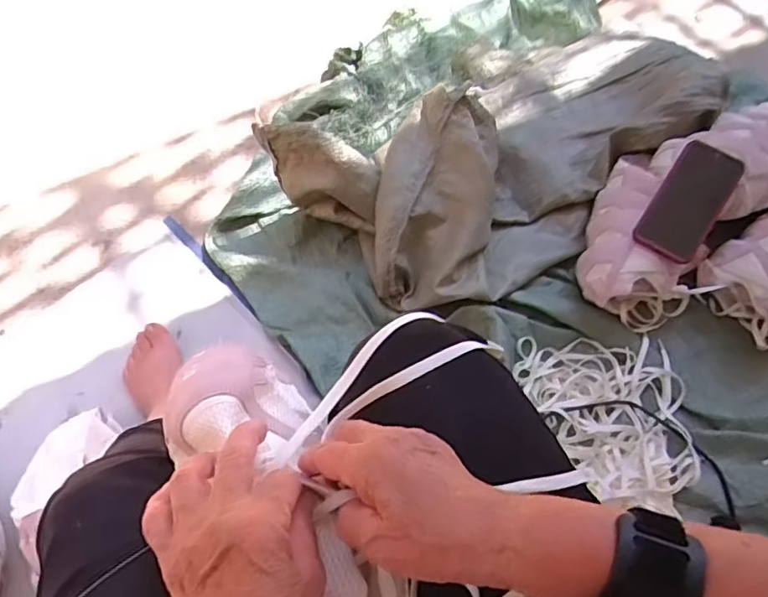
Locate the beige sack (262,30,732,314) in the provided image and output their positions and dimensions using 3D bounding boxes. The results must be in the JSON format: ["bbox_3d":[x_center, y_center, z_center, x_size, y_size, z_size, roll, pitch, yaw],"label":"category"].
[{"bbox_3d":[0.209,-0.212,0.878,0.677,0.153,0.322,-26,70,-14],"label":"beige sack"}]

